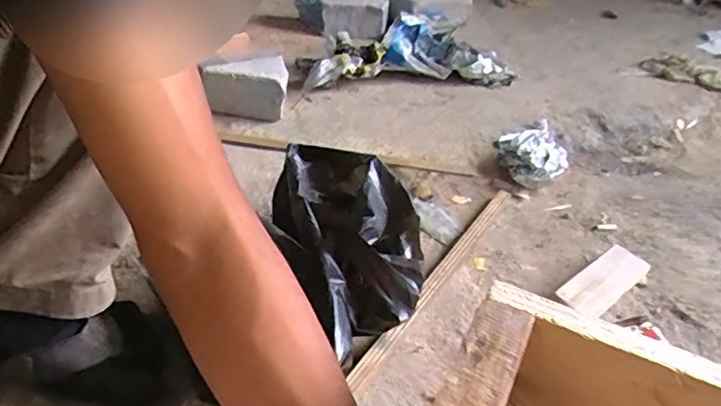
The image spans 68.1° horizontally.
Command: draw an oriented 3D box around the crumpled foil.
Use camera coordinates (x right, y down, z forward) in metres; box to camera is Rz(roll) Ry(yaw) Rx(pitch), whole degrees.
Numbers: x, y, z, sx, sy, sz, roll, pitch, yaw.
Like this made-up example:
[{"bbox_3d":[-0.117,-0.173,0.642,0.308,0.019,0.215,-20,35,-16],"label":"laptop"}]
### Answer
[{"bbox_3d":[0.284,-0.081,0.877,0.143,0.062,0.122,-14,40,-25],"label":"crumpled foil"}]

